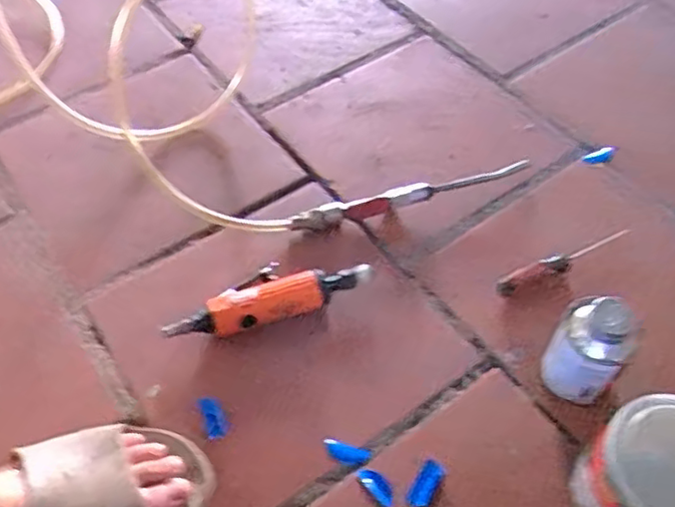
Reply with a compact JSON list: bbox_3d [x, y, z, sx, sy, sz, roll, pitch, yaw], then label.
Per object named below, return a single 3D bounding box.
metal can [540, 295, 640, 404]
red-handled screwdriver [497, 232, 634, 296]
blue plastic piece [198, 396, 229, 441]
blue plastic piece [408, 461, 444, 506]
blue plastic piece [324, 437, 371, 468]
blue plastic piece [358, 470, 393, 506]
[{"bbox_3d":[0.222,0.088,0.562,0.060,0.130,0.060,0,54,1],"label":"metal can"},{"bbox_3d":[0.244,0.009,0.668,0.164,0.025,0.026,-21,56,-14],"label":"red-handled screwdriver"},{"bbox_3d":[-0.118,0.156,0.595,0.020,0.005,0.041,-19,56,-13],"label":"blue plastic piece"},{"bbox_3d":[0.078,0.203,0.552,0.018,0.005,0.040,24,58,17],"label":"blue plastic piece"},{"bbox_3d":[0.006,0.183,0.571,0.046,0.009,0.018,19,56,14],"label":"blue plastic piece"},{"bbox_3d":[0.035,0.205,0.551,0.016,0.005,0.037,-37,63,-21],"label":"blue plastic piece"}]

